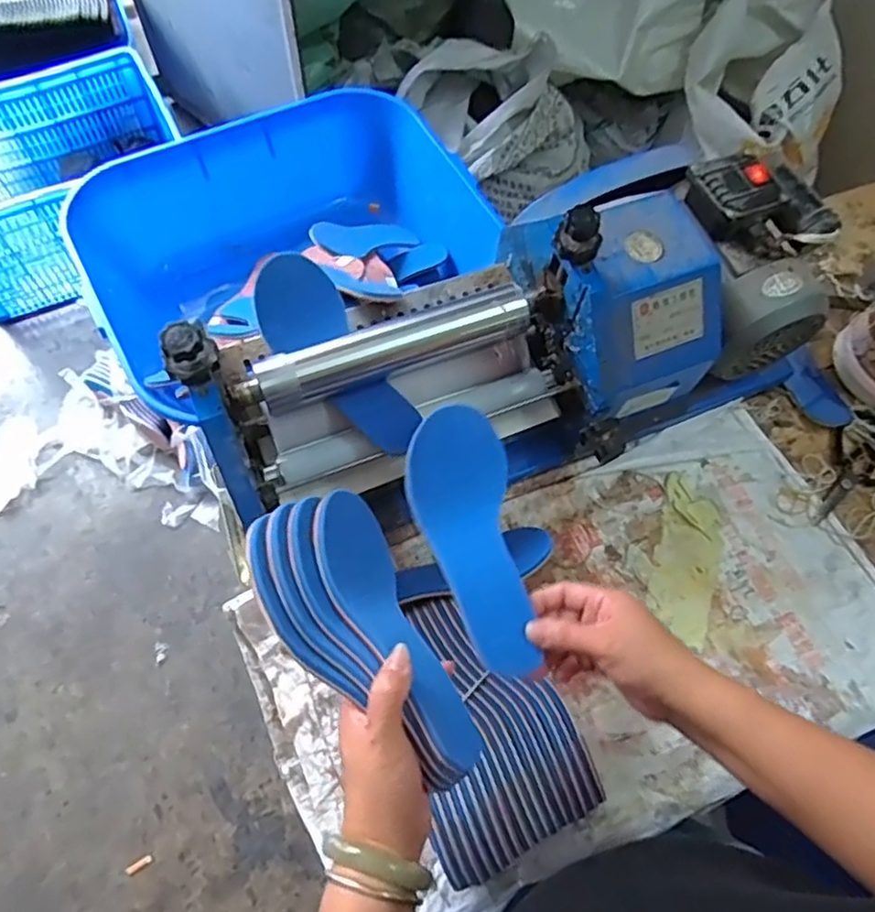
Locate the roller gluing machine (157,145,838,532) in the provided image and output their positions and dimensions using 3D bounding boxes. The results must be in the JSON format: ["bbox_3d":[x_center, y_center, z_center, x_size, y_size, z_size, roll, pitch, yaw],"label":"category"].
[{"bbox_3d":[0.093,-0.117,0.665,0.616,0.274,0.259,-28,72,-11],"label":"roller gluing machine"}]

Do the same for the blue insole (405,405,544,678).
[{"bbox_3d":[0.029,0.063,0.525,0.082,0.016,0.216,-12,67,-6],"label":"blue insole"}]

